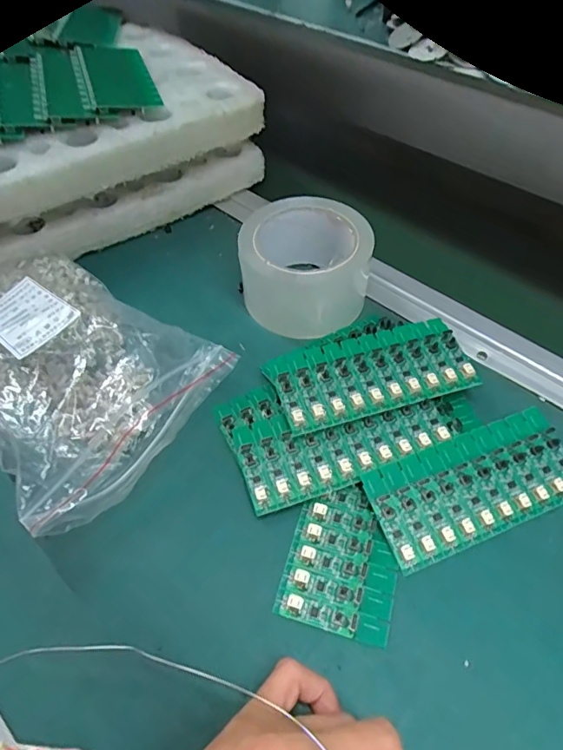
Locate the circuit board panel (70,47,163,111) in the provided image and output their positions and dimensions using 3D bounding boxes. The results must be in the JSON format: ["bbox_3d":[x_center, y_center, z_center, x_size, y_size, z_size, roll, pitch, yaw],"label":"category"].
[{"bbox_3d":[-0.162,-0.289,0.471,0.068,0.012,0.135,-16,53,-12],"label":"circuit board panel"}]

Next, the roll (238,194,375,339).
[{"bbox_3d":[0.019,-0.090,0.404,0.101,0.074,0.101,0,51,0],"label":"roll"}]

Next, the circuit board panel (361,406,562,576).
[{"bbox_3d":[0.124,0.068,0.308,0.137,0.006,0.063,-18,67,-14],"label":"circuit board panel"}]

